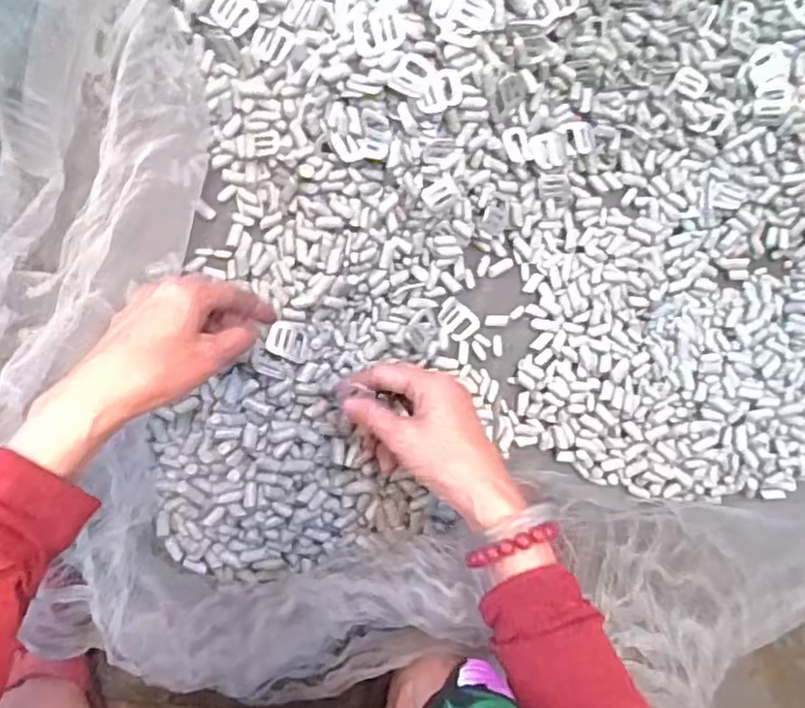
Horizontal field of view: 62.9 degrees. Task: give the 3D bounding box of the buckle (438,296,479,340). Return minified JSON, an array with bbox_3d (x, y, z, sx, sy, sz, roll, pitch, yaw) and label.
[{"bbox_3d":[0.045,-0.028,0.535,0.033,0.007,0.027,44,86,-6],"label":"buckle"}]

